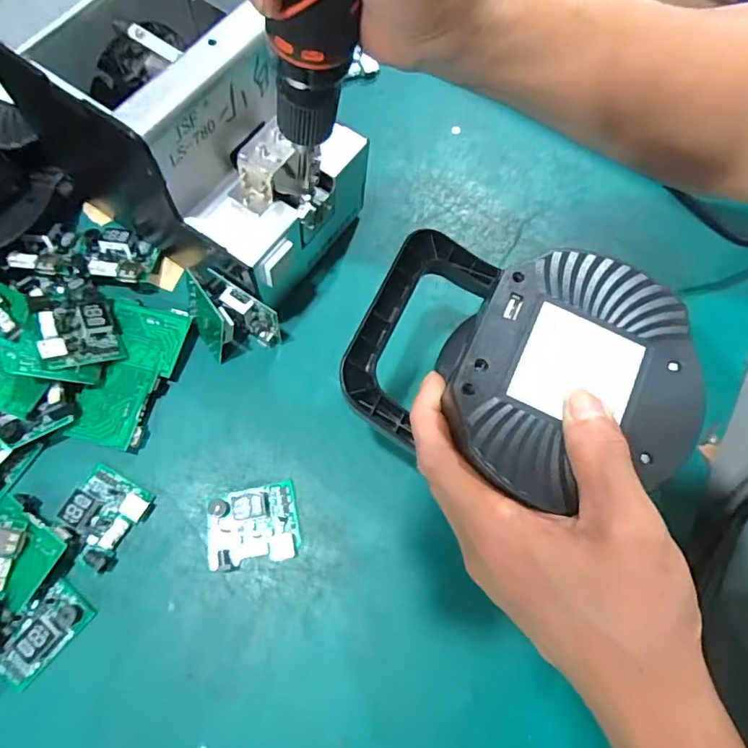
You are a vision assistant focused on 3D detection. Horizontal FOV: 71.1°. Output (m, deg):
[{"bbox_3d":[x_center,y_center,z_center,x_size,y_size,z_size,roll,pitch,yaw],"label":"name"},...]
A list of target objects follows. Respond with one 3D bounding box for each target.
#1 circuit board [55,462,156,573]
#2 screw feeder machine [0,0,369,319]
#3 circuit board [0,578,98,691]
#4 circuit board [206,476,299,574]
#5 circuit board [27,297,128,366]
[{"bbox_3d":[-0.171,0.089,0.328,0.046,0.013,0.052,28,72,7],"label":"circuit board"},{"bbox_3d":[-0.103,-0.152,0.345,0.175,0.152,0.124,33,73,9],"label":"screw feeder machine"},{"bbox_3d":[-0.196,0.152,0.307,0.029,0.016,0.054,39,73,11],"label":"circuit board"},{"bbox_3d":[-0.077,0.096,0.333,0.056,0.011,0.047,-11,72,-6],"label":"circuit board"},{"bbox_3d":[-0.194,-0.030,0.344,0.047,0.008,0.049,-11,75,-34],"label":"circuit board"}]

